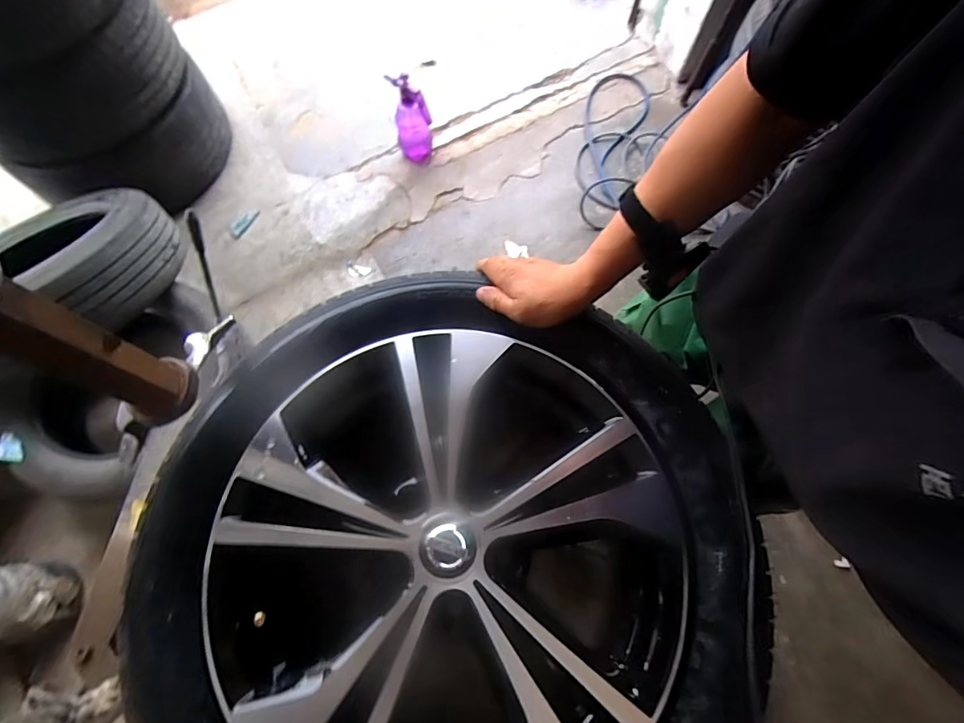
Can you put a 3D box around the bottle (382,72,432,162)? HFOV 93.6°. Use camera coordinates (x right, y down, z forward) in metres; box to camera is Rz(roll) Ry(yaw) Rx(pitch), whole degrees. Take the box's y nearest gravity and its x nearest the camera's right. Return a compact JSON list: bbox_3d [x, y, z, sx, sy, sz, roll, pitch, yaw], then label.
[{"bbox_3d":[-0.242,-0.844,1.568,0.123,0.284,0.120,-8,71,-3],"label":"bottle"}]

